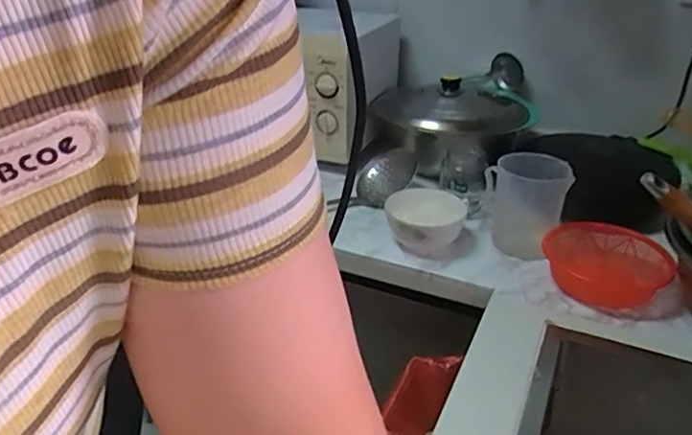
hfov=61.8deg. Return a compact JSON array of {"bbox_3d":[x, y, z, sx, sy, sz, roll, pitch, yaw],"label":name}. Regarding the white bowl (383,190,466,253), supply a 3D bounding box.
[{"bbox_3d":[0.122,0.012,0.923,0.123,0.067,0.123,-1,29,0],"label":"white bowl"}]

